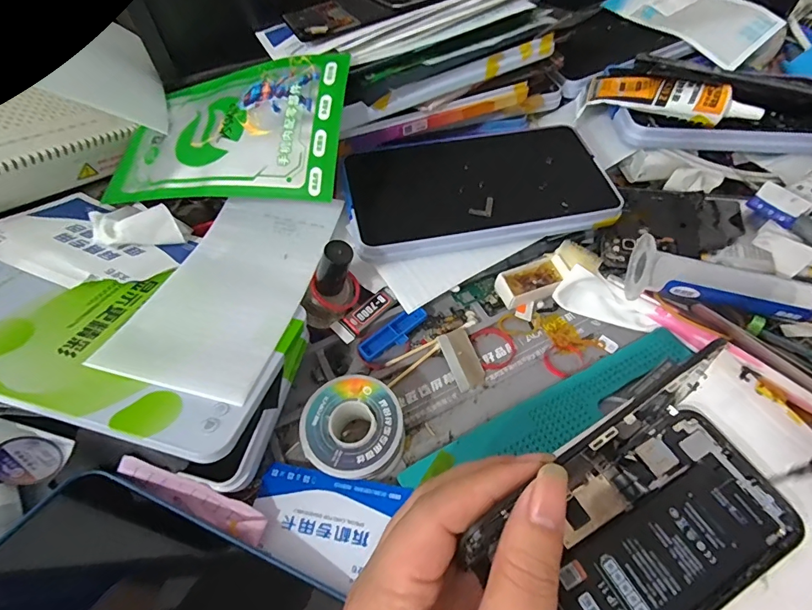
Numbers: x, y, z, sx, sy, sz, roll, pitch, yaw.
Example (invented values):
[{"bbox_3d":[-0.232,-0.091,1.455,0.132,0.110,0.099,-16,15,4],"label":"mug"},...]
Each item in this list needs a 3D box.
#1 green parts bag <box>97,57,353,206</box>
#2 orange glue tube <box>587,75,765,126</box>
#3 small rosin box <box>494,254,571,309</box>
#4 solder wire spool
[{"bbox_3d":[-0.119,-0.112,0.288,0.162,0.014,0.097,2,74,17],"label":"green parts bag"},{"bbox_3d":[0.198,-0.150,0.329,0.117,0.029,0.036,24,60,17],"label":"orange glue tube"},{"bbox_3d":[0.087,-0.016,0.304,0.049,0.020,0.022,-21,58,-12],"label":"small rosin box"},{"bbox_3d":[-0.029,0.070,0.245,0.053,0.029,0.053,-1,56,1],"label":"solder wire spool"}]

